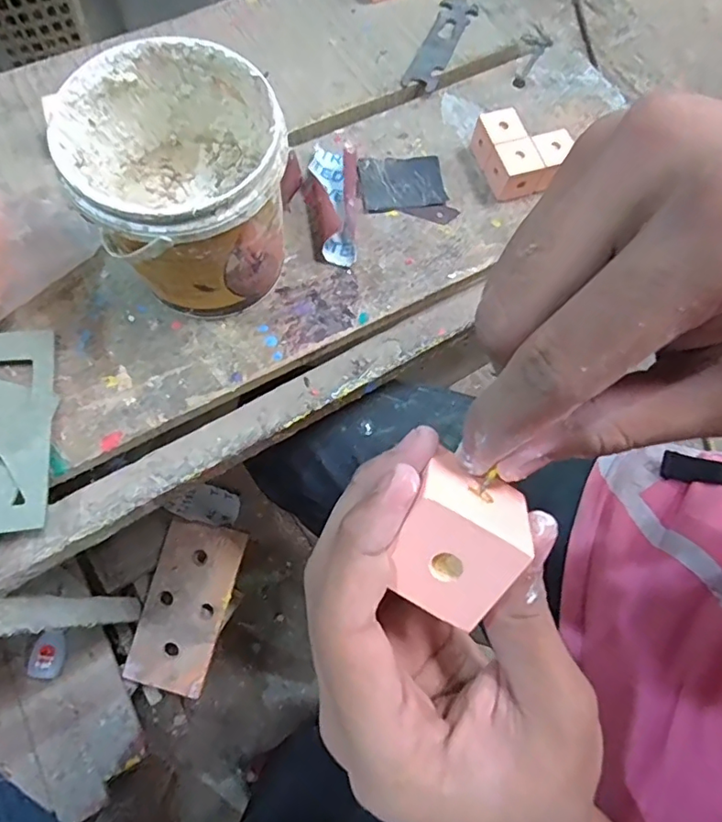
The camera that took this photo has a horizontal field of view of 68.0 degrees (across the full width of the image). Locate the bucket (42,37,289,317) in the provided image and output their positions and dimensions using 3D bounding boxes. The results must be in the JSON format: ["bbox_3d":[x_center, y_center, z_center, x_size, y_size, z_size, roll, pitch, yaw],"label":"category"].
[{"bbox_3d":[-0.107,-0.136,0.350,0.123,0.126,0.117,2,70,-5],"label":"bucket"}]

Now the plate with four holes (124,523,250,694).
[{"bbox_3d":[-0.200,0.218,0.605,0.091,0.019,0.185,17,85,4],"label":"plate with four holes"}]

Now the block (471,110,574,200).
[{"bbox_3d":[0.130,-0.206,0.431,0.061,0.033,0.063,-13,72,-10],"label":"block"}]

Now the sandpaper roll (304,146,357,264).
[{"bbox_3d":[-0.024,-0.165,0.416,0.041,0.023,0.107,0,70,-5],"label":"sandpaper roll"}]

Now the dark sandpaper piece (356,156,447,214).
[{"bbox_3d":[0.033,-0.185,0.436,0.068,0.004,0.051,-8,72,-8],"label":"dark sandpaper piece"}]

